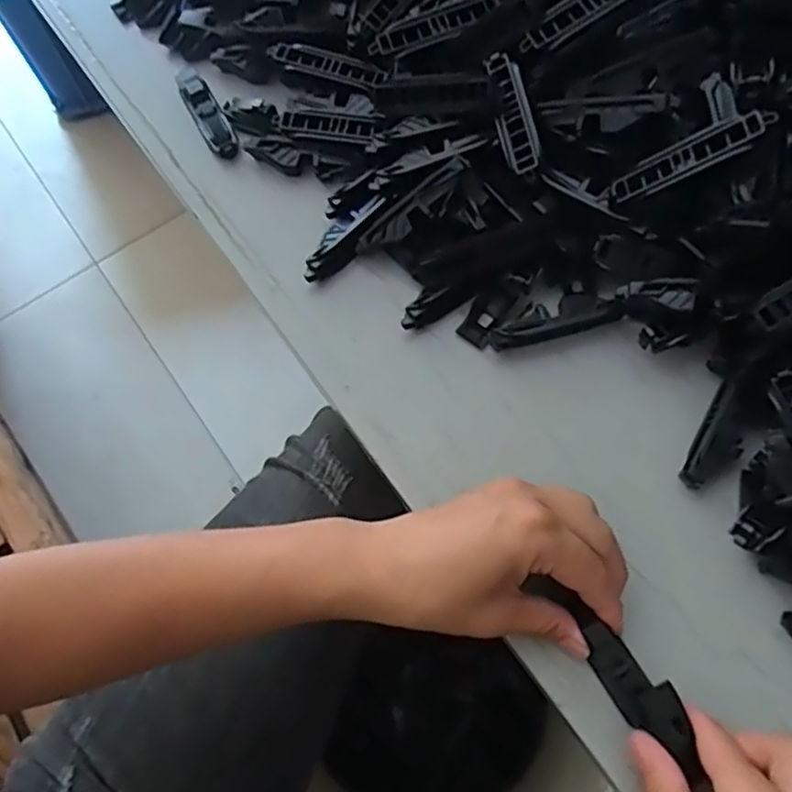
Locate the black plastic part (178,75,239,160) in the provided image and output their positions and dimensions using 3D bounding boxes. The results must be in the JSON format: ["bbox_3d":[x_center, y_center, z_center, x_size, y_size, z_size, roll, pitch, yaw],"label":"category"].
[{"bbox_3d":[-0.119,-0.178,0.429,0.019,0.018,0.062,-25,70,-8],"label":"black plastic part"}]

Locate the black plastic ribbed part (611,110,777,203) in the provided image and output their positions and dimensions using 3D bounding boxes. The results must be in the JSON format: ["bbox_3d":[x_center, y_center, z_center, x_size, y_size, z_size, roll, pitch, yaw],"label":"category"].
[{"bbox_3d":[0.146,-0.119,0.338,0.076,0.007,0.017,-21,64,33],"label":"black plastic ribbed part"}]

